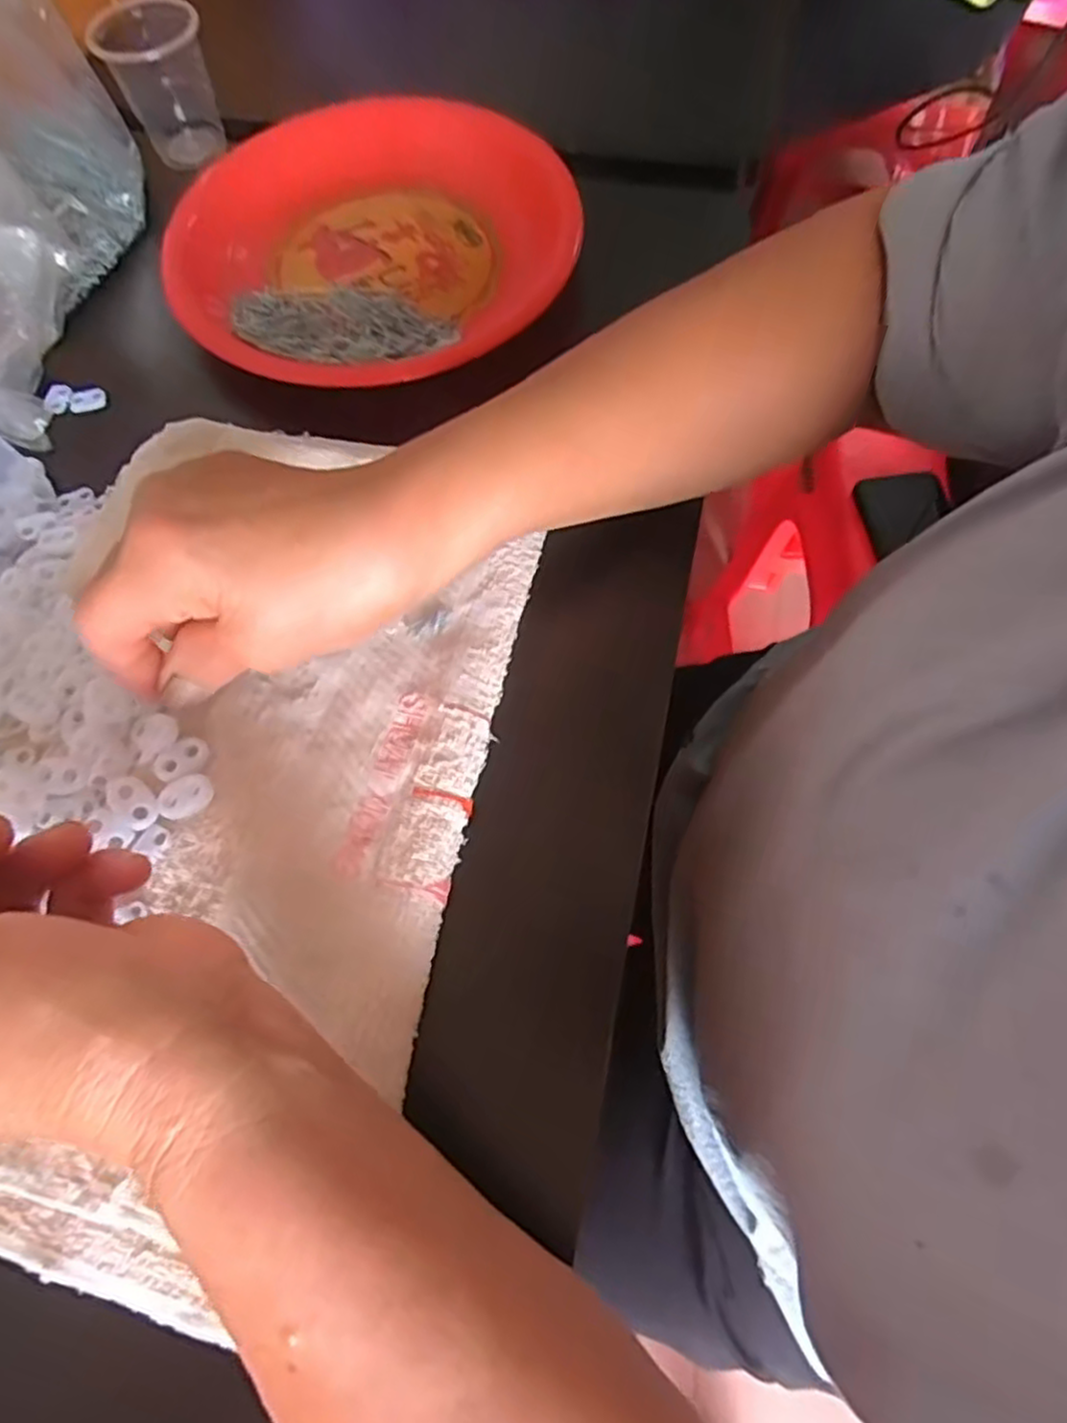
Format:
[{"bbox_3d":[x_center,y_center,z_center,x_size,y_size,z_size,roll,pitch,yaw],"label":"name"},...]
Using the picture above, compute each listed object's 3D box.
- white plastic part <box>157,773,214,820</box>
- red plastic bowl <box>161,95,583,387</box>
[{"bbox_3d":[-0.140,0.034,0.291,0.022,0.004,0.015,-30,69,-10],"label":"white plastic part"},{"bbox_3d":[-0.084,-0.267,0.397,0.209,0.041,0.209,-1,66,1],"label":"red plastic bowl"}]

